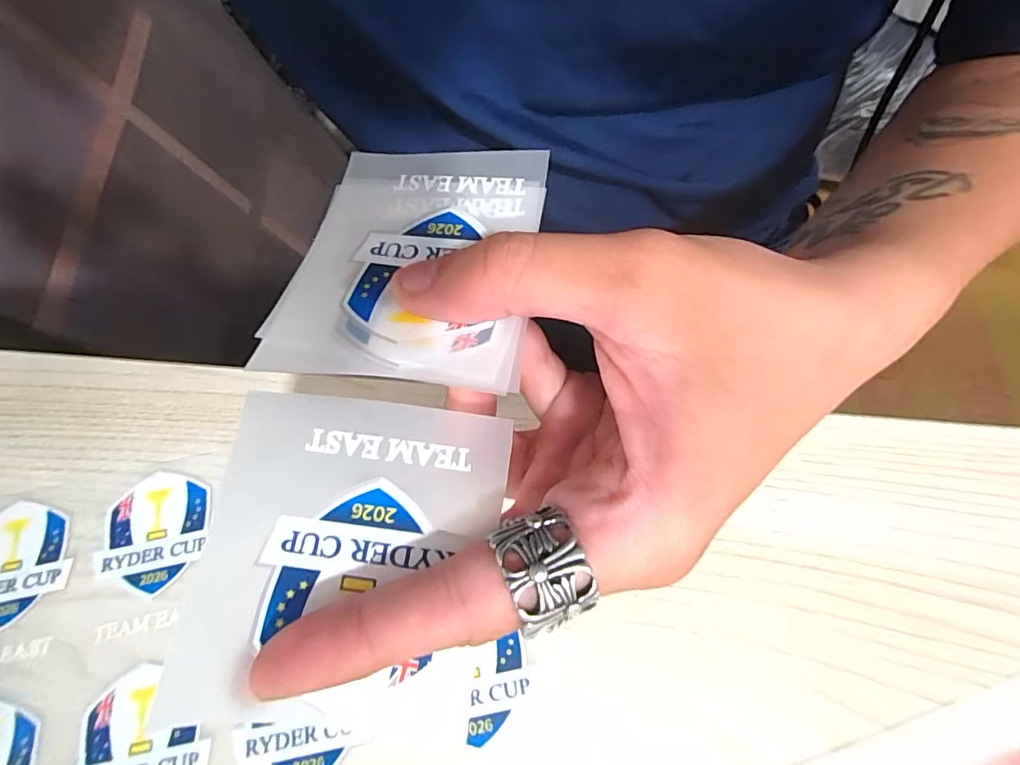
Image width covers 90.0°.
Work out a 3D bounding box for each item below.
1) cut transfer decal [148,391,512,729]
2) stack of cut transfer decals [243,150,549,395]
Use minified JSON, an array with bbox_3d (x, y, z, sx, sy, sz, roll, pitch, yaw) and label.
[{"bbox_3d":[-0.038,0.039,0.117,0.065,0.004,0.070,7,72,2],"label":"cut transfer decal"},{"bbox_3d":[-0.026,-0.037,0.140,0.065,0.015,0.083,7,67,6],"label":"stack of cut transfer decals"}]

